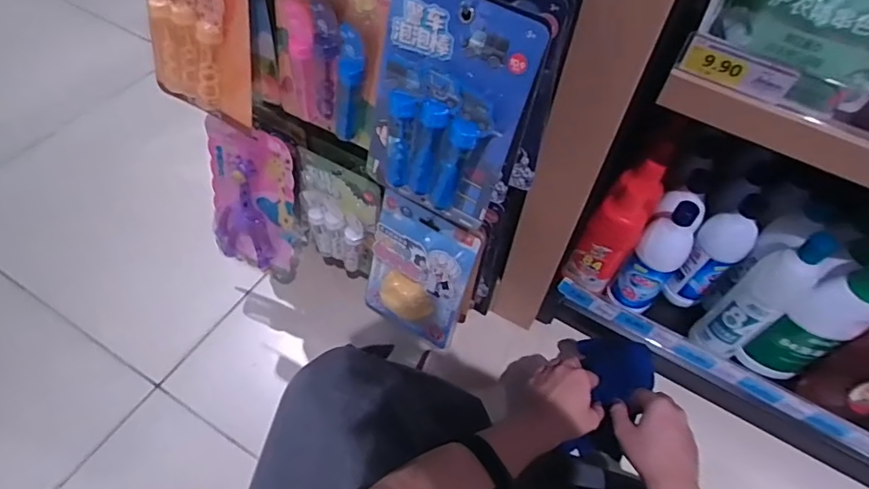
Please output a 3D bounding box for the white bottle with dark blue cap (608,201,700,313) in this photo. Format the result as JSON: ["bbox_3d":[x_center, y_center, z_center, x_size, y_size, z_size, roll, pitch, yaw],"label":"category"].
[{"bbox_3d":[0.311,0.012,0.708,0.064,0.193,0.077,36,60,21],"label":"white bottle with dark blue cap"}]

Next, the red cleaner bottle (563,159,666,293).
[{"bbox_3d":[0.250,-0.022,0.718,0.067,0.206,0.082,31,58,18],"label":"red cleaner bottle"}]

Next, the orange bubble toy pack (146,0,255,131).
[{"bbox_3d":[-0.252,-0.236,0.535,0.142,0.204,0.020,23,37,11],"label":"orange bubble toy pack"}]

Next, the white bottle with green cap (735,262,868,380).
[{"bbox_3d":[0.483,0.089,0.655,0.078,0.238,0.052,27,53,15],"label":"white bottle with green cap"}]

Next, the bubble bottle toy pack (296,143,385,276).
[{"bbox_3d":[-0.134,-0.032,0.731,0.132,0.194,0.042,34,59,19],"label":"bubble bottle toy pack"}]

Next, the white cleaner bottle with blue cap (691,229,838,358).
[{"bbox_3d":[0.421,0.069,0.665,0.068,0.233,0.068,-33,62,-24],"label":"white cleaner bottle with blue cap"}]

